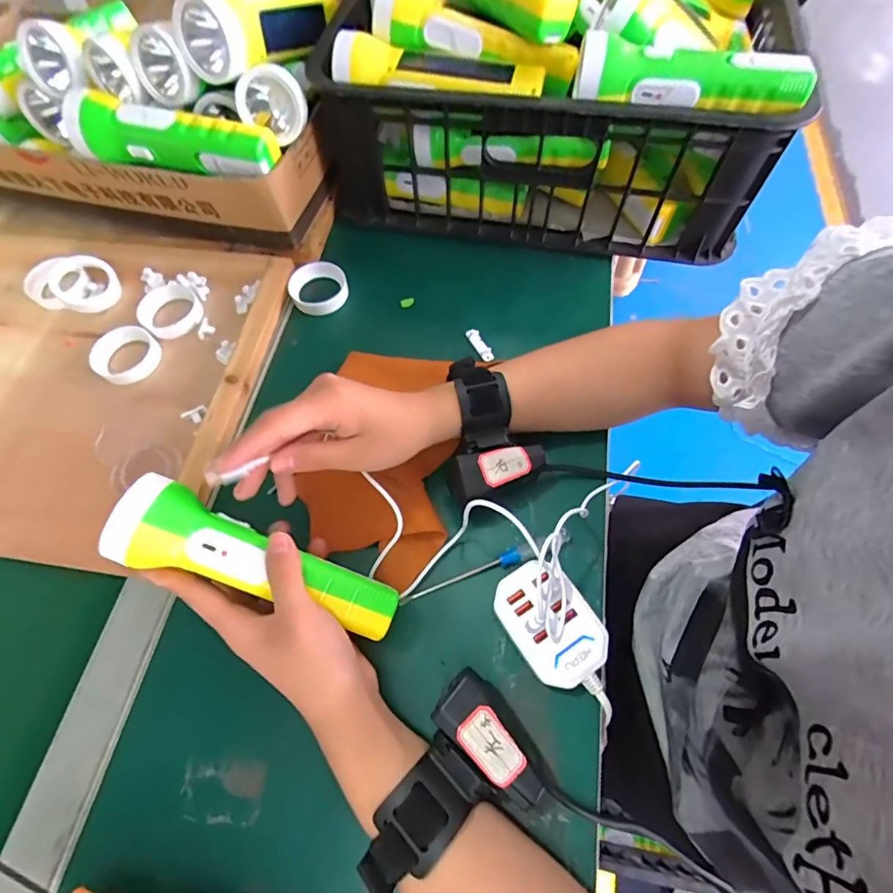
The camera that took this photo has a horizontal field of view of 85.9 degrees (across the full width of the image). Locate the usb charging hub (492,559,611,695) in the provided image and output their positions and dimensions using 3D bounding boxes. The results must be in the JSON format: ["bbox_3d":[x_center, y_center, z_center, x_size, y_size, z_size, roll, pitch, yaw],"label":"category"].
[{"bbox_3d":[0.068,0.118,0.313,0.052,0.031,0.081,-33,68,-13],"label":"usb charging hub"}]

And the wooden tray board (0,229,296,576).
[{"bbox_3d":[-0.404,-0.073,0.425,0.473,0.021,0.303,8,65,6],"label":"wooden tray board"}]

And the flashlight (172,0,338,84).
[{"bbox_3d":[-0.150,-0.358,0.402,0.052,0.055,0.162,23,54,13],"label":"flashlight"}]

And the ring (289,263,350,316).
[{"bbox_3d":[-0.122,-0.150,0.457,0.055,0.020,0.045,-16,65,-5],"label":"ring"}]

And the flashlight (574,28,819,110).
[{"bbox_3d":[0.187,-0.280,0.355,0.170,0.037,0.033,4,65,4],"label":"flashlight"}]

